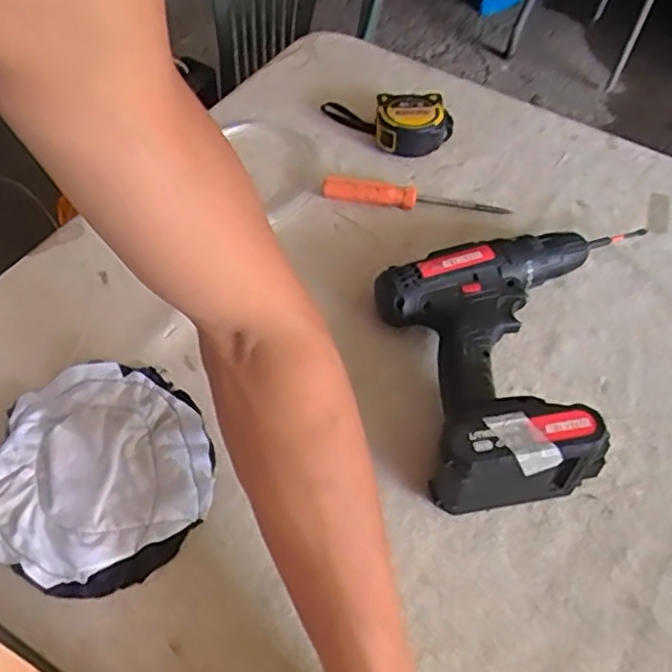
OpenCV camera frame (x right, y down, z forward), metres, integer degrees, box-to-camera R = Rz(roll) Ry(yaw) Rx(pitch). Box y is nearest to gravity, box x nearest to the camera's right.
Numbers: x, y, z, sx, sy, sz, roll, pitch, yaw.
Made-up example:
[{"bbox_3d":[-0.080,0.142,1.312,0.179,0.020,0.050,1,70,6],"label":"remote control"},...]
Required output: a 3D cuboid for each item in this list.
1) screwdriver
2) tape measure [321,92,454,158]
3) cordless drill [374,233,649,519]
[{"bbox_3d":[0.072,-0.129,0.615,0.168,0.022,0.023,6,54,4],"label":"screwdriver"},{"bbox_3d":[0.049,-0.220,0.669,0.133,0.042,0.067,20,54,29],"label":"tape measure"},{"bbox_3d":[0.159,0.004,0.492,0.225,0.073,0.213,-9,55,-7],"label":"cordless drill"}]

